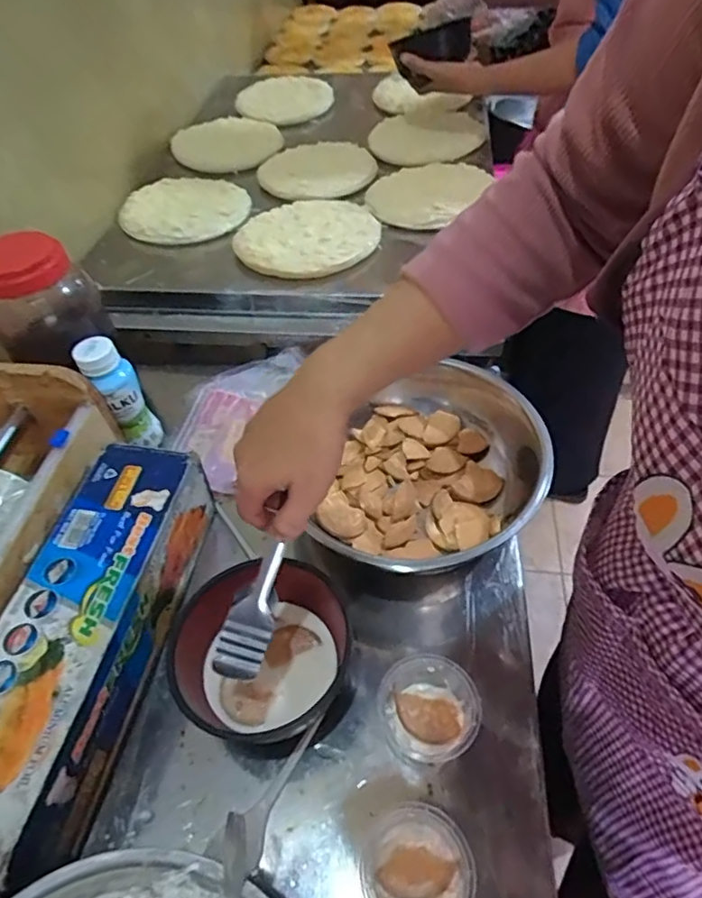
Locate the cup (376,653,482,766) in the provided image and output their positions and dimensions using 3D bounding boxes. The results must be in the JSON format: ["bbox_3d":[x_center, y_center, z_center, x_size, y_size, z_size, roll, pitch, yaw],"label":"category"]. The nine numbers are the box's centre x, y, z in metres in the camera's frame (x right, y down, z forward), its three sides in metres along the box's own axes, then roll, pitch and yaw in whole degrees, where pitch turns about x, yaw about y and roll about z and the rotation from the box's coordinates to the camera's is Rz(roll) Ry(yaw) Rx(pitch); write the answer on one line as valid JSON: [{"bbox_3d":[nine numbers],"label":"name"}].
[{"bbox_3d":[0.058,0.201,0.439,0.079,0.042,0.071,19,52,19],"label":"cup"}]

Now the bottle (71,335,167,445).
[{"bbox_3d":[-0.254,-0.059,0.627,0.050,0.134,0.040,-25,52,-18],"label":"bottle"}]

